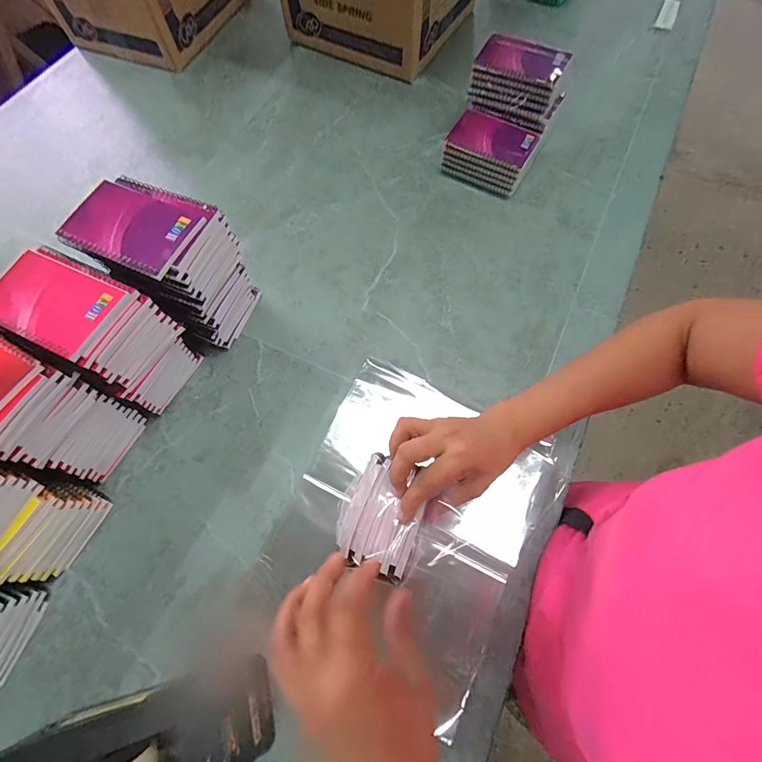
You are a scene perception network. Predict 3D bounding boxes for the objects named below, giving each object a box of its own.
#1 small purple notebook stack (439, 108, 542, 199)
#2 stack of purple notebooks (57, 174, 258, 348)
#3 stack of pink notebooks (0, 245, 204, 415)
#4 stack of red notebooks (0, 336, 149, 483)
[{"bbox_3d":[0.171,-0.361,0.600,0.128,0.063,0.102,23,70,12],"label":"small purple notebook stack"},{"bbox_3d":[-0.241,-0.127,0.462,0.135,0.180,0.105,19,70,11],"label":"stack of purple notebooks"},{"bbox_3d":[-0.310,-0.046,0.440,0.135,0.170,0.097,25,70,11],"label":"stack of pink notebooks"},{"bbox_3d":[-0.376,0.027,0.414,0.135,0.167,0.093,23,70,12],"label":"stack of red notebooks"}]

